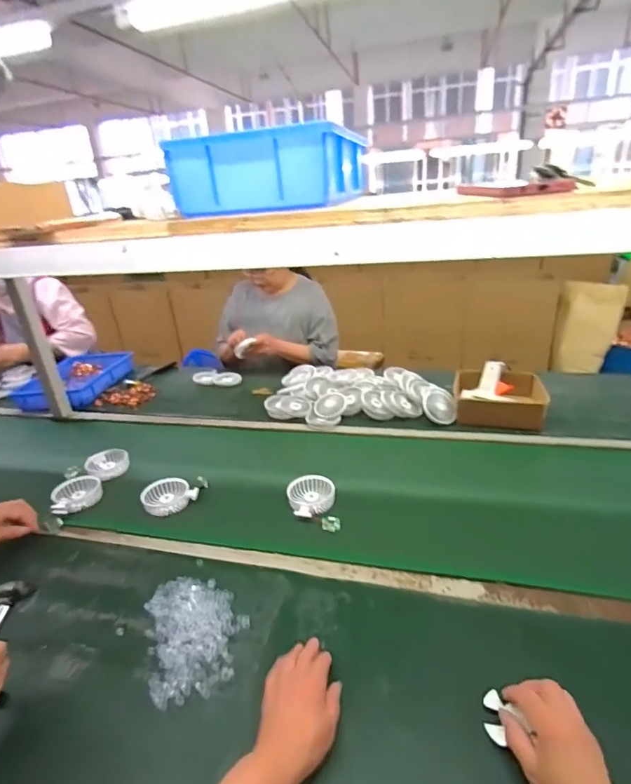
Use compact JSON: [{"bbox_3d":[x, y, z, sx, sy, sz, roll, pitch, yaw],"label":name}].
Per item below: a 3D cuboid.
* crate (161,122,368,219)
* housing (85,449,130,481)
[{"bbox_3d":[-0.054,-0.338,0.676,0.245,0.092,0.255,2,25,15],"label":"crate"},{"bbox_3d":[-0.478,0.170,1.003,0.094,0.042,0.076,-23,30,-35],"label":"housing"}]

